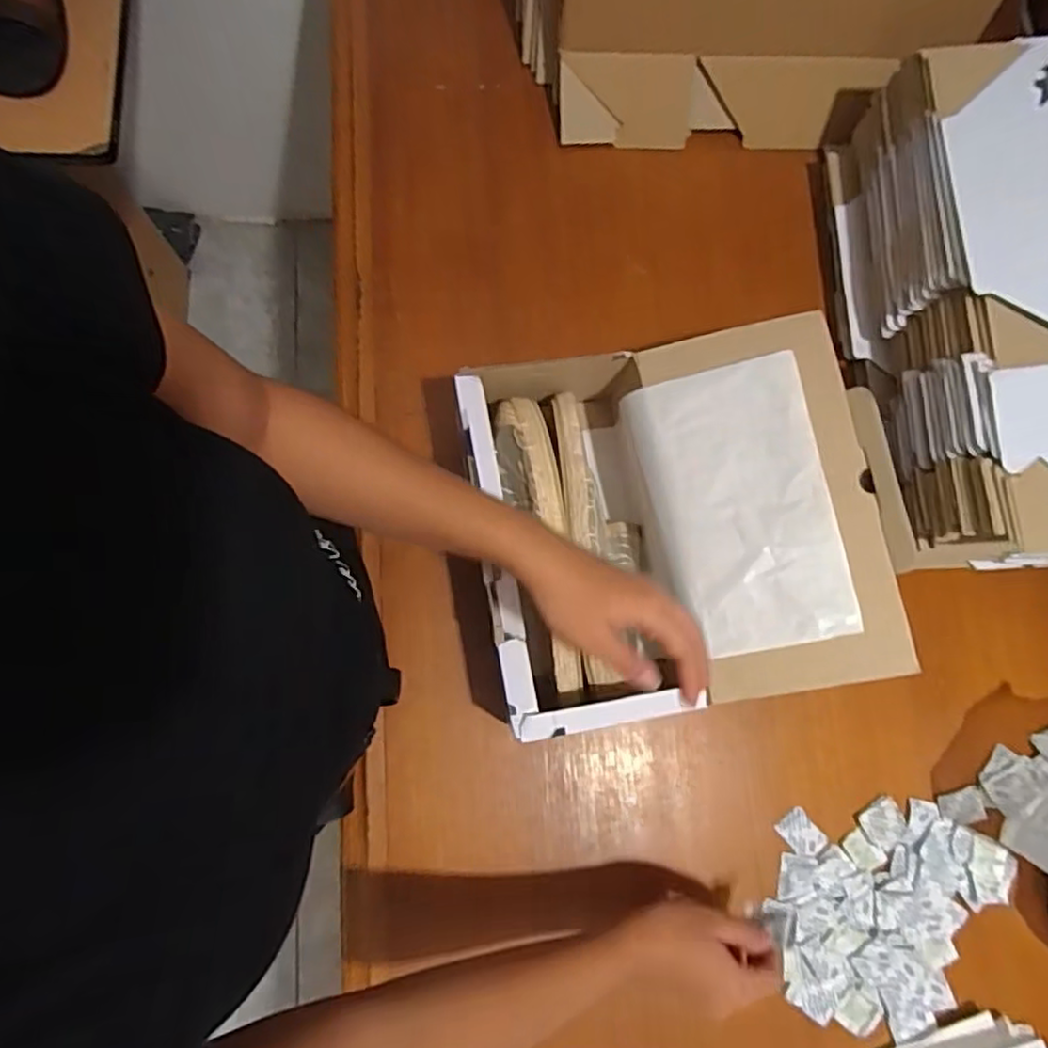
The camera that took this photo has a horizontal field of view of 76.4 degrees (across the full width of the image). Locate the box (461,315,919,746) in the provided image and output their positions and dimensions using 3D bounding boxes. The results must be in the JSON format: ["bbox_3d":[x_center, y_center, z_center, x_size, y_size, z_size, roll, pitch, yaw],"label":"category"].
[{"bbox_3d":[0.115,0.001,0.539,0.299,0.121,0.276,-10,79,-3],"label":"box"}]

